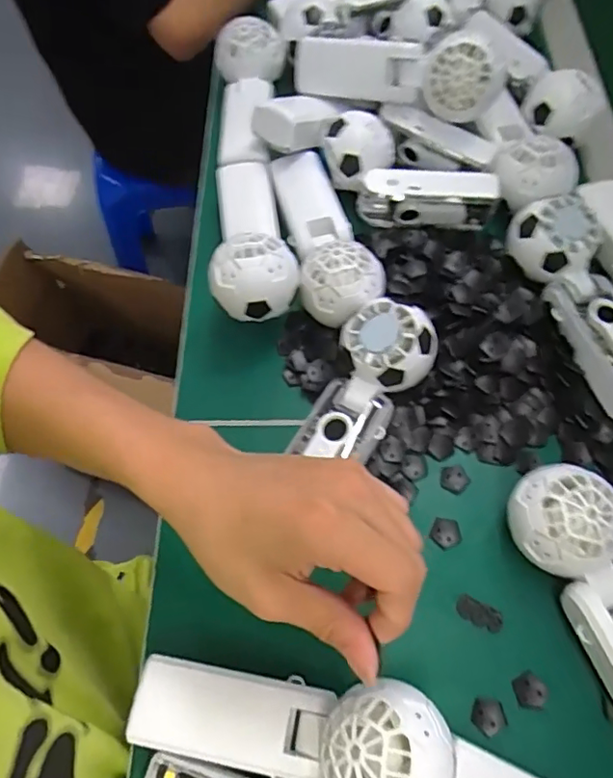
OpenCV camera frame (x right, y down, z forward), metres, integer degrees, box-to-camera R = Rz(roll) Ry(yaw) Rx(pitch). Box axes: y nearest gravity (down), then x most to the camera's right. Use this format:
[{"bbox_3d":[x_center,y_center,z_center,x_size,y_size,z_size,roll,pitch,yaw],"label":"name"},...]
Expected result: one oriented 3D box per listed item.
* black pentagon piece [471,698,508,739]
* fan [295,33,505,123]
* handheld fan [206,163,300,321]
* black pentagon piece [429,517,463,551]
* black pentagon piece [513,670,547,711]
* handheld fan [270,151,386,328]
[{"bbox_3d":[0.104,0.188,0.319,0.018,0.004,0.018,-13,64,-6],"label":"black pentagon piece"},{"bbox_3d":[0.069,-0.265,0.461,0.180,0.068,0.046,20,66,11],"label":"fan"},{"bbox_3d":[-0.047,-0.121,0.442,0.061,0.055,0.169,-9,44,-3],"label":"handheld fan"},{"bbox_3d":[0.092,0.095,0.365,0.019,0.004,0.019,23,66,12],"label":"black pentagon piece"},{"bbox_3d":[0.129,0.174,0.321,0.017,0.004,0.019,-12,64,-5],"label":"black pentagon piece"},{"bbox_3d":[0.014,-0.123,0.445,0.058,0.051,0.168,-12,51,-5],"label":"handheld fan"}]

